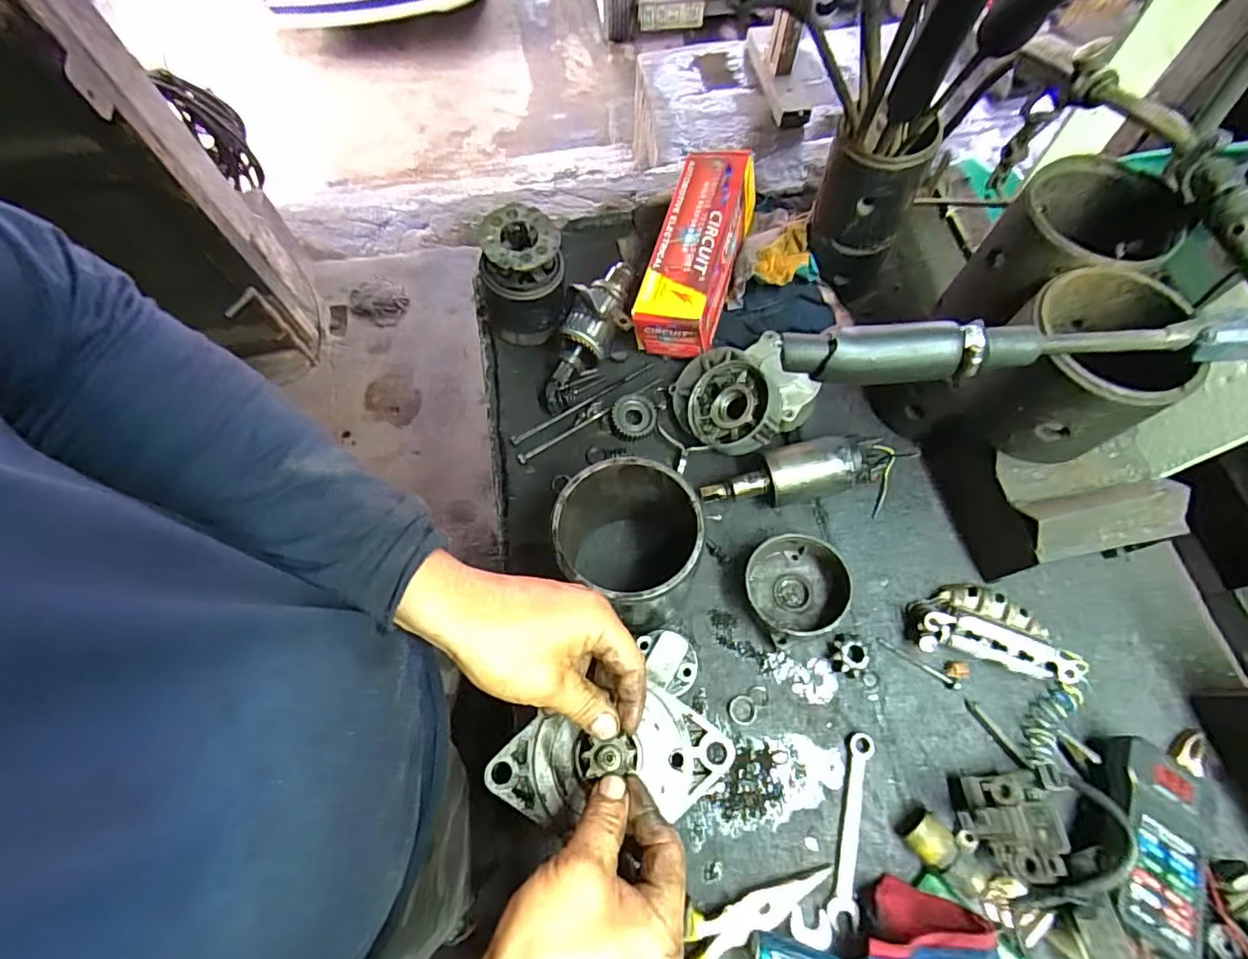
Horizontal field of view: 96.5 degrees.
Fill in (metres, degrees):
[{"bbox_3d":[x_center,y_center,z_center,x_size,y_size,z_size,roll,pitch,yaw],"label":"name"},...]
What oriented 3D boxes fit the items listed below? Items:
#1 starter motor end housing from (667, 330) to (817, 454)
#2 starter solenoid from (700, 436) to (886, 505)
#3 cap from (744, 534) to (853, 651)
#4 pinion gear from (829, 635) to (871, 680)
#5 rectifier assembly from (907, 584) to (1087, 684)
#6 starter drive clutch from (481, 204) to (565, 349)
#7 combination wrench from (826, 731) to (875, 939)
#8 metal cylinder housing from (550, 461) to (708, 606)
[{"bbox_3d":[0.109,-0.081,0.518,0.113,0.060,0.110,0,68,1],"label":"starter motor end housing"},{"bbox_3d":[0.144,-0.003,0.490,0.150,0.048,0.048,-12,68,-4],"label":"starter solenoid"},{"bbox_3d":[0.144,0.085,0.456,0.082,0.047,0.078,0,68,1],"label":"cap"},{"bbox_3d":[0.180,0.140,0.446,0.027,0.018,0.030,22,70,10],"label":"pinion gear"},{"bbox_3d":[0.296,0.119,0.442,0.123,0.033,0.061,13,68,6],"label":"rectifier assembly"},{"bbox_3d":[-0.097,-0.194,0.542,0.079,0.114,0.070,-11,68,-3],"label":"starter drive clutch"},{"bbox_3d":[0.165,0.251,0.405,0.020,0.011,0.123,12,68,6],"label":"combination wrench"},{"bbox_3d":[0.005,0.050,0.442,0.103,0.113,0.103,0,68,1],"label":"metal cylinder housing"}]

